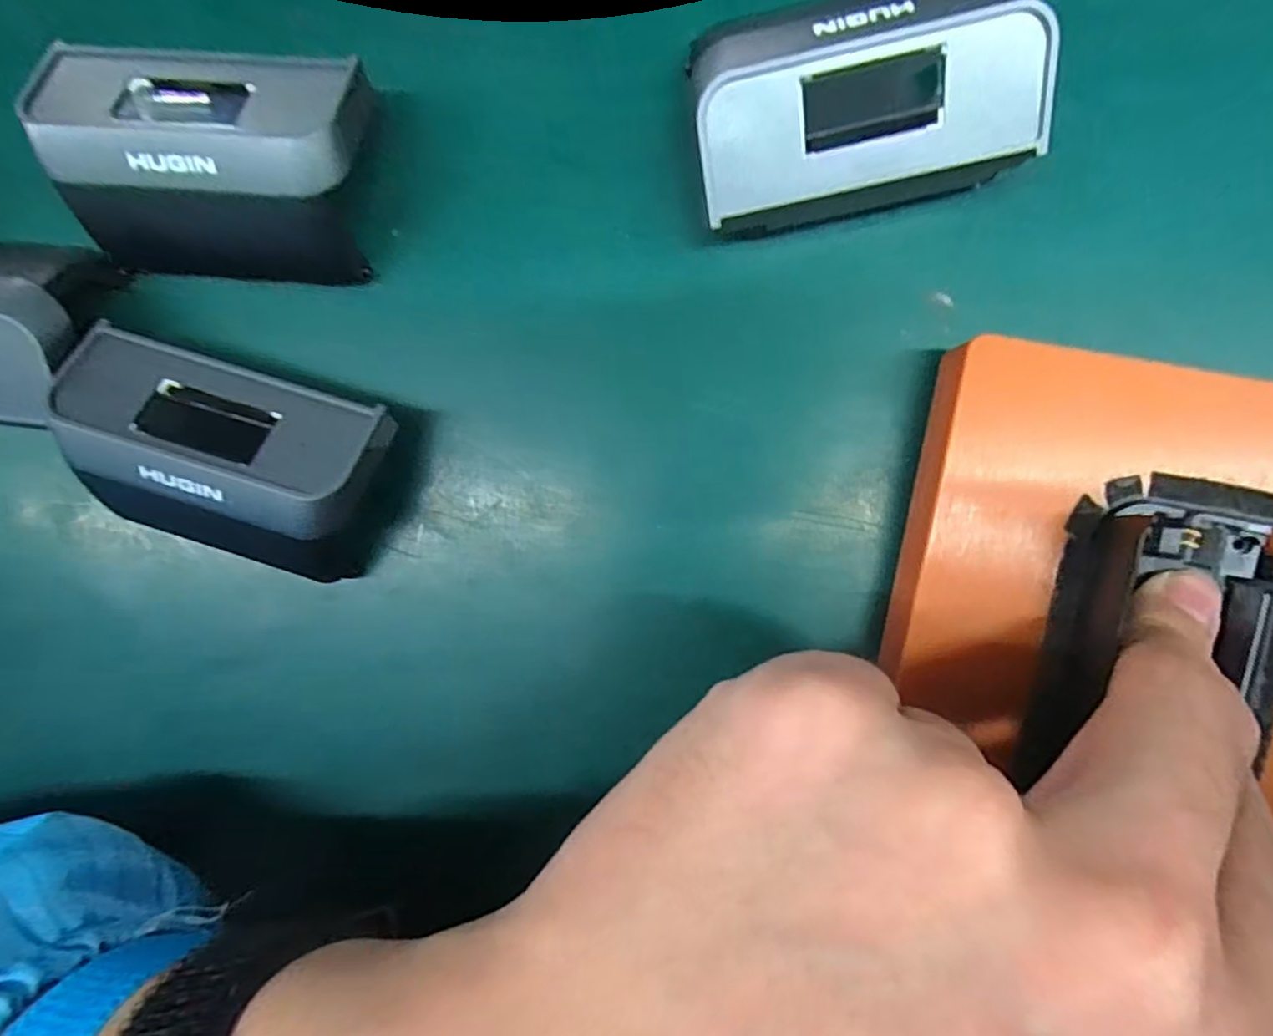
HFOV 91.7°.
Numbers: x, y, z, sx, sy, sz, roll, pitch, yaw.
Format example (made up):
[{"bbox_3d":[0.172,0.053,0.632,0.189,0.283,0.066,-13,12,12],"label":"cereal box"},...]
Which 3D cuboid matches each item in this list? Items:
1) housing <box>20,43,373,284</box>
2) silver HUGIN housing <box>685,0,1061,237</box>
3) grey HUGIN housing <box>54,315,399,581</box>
[{"bbox_3d":[-0.101,-0.086,0.151,0.071,0.031,0.045,4,92,4],"label":"housing"},{"bbox_3d":[0.051,-0.090,0.141,0.074,0.032,0.037,-12,91,4],"label":"silver HUGIN housing"},{"bbox_3d":[-0.101,-0.014,0.156,0.074,0.031,0.046,16,93,3],"label":"grey HUGIN housing"}]

